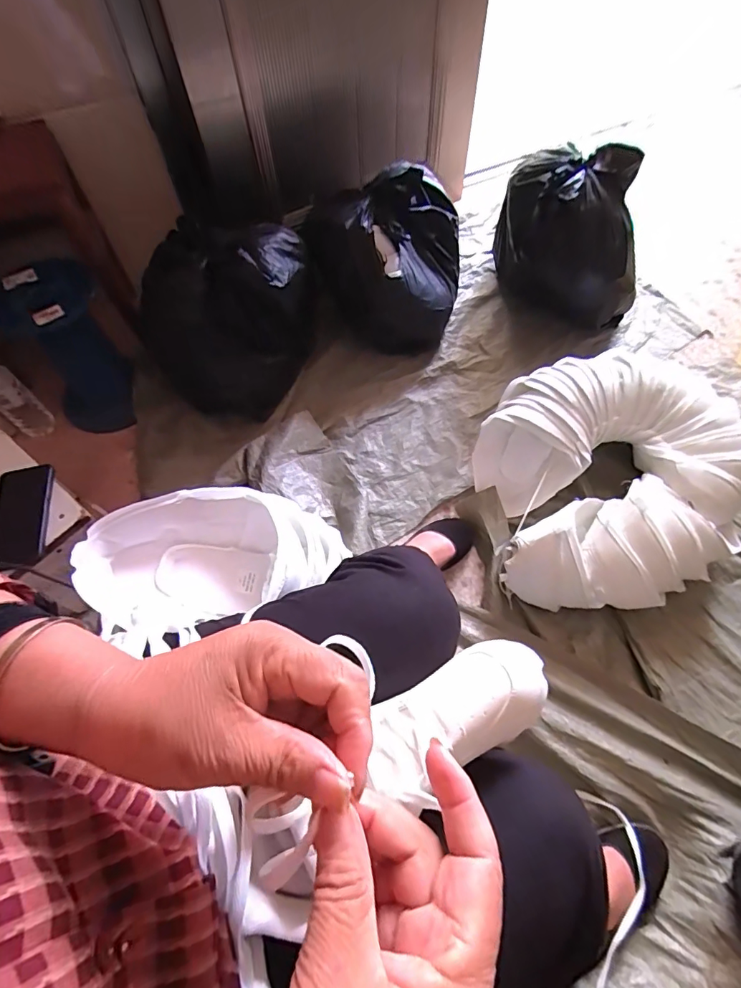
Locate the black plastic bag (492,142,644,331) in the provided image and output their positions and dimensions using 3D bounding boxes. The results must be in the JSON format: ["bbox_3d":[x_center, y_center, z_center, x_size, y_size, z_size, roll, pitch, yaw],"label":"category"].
[{"bbox_3d":[0.473,-0.590,1.081,0.346,0.319,0.255,14,63,10],"label":"black plastic bag"}]

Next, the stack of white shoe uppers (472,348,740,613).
[{"bbox_3d":[0.447,-0.042,0.846,0.454,0.149,0.470,-5,61,0],"label":"stack of white shoe uppers"}]

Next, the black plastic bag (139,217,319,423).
[{"bbox_3d":[-0.292,-0.359,0.943,0.328,0.316,0.257,0,62,3],"label":"black plastic bag"}]

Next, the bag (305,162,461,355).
[{"bbox_3d":[0.032,-0.529,1.064,0.350,0.289,0.304,3,62,5],"label":"bag"}]

